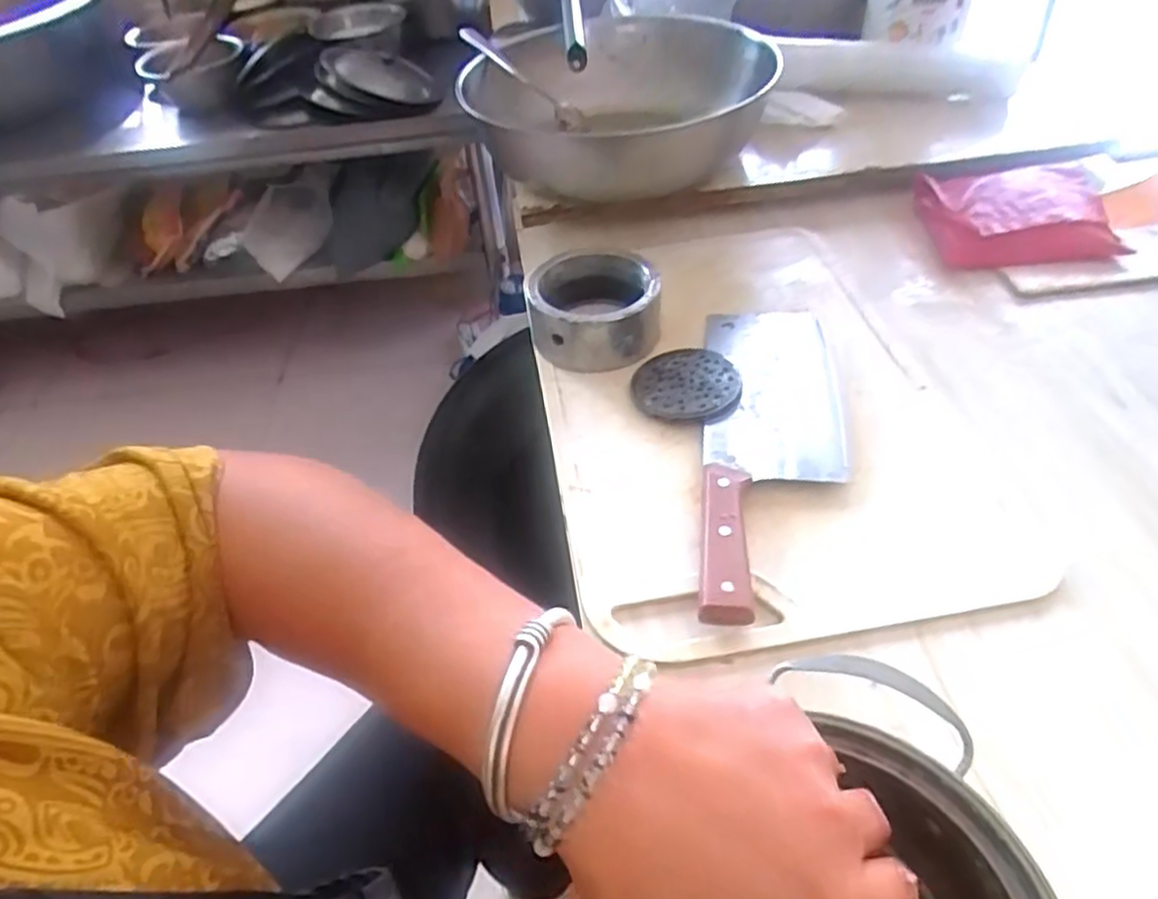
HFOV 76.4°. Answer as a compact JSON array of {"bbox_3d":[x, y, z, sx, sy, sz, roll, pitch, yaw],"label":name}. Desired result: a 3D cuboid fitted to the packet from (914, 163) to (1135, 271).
[{"bbox_3d":[0.386,-0.204,0.647,0.142,0.034,0.127,-2,47,4],"label":"packet"}]

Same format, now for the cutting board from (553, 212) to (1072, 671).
[{"bbox_3d":[0.113,-0.039,0.545,0.274,0.022,0.408,-10,47,-4],"label":"cutting board"}]

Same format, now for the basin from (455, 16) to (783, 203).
[{"bbox_3d":[0.041,-0.353,0.748,0.278,0.087,0.291,-4,46,4],"label":"basin"}]

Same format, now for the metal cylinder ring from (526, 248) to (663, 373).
[{"bbox_3d":[0.011,-0.113,0.589,0.098,0.052,0.093,-3,47,3],"label":"metal cylinder ring"}]

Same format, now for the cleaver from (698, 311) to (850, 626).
[{"bbox_3d":[0.132,-0.009,0.497,0.093,0.020,0.295,3,48,8],"label":"cleaver"}]

